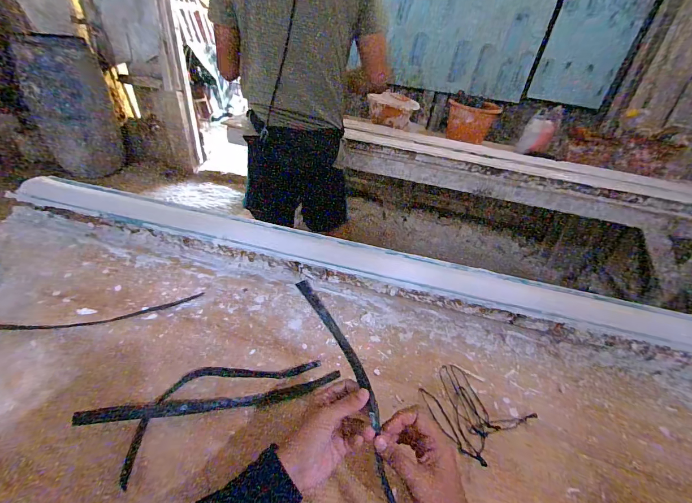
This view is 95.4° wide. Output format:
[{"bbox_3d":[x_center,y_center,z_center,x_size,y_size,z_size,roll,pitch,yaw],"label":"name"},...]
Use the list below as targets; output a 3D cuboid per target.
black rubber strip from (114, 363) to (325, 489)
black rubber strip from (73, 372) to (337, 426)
[{"bbox_3d":[-0.180,0.200,0.465,0.274,0.010,0.104,-22,45,-35],"label":"black rubber strip"},{"bbox_3d":[-0.177,0.213,0.450,0.345,0.006,0.030,-2,43,-18],"label":"black rubber strip"}]

